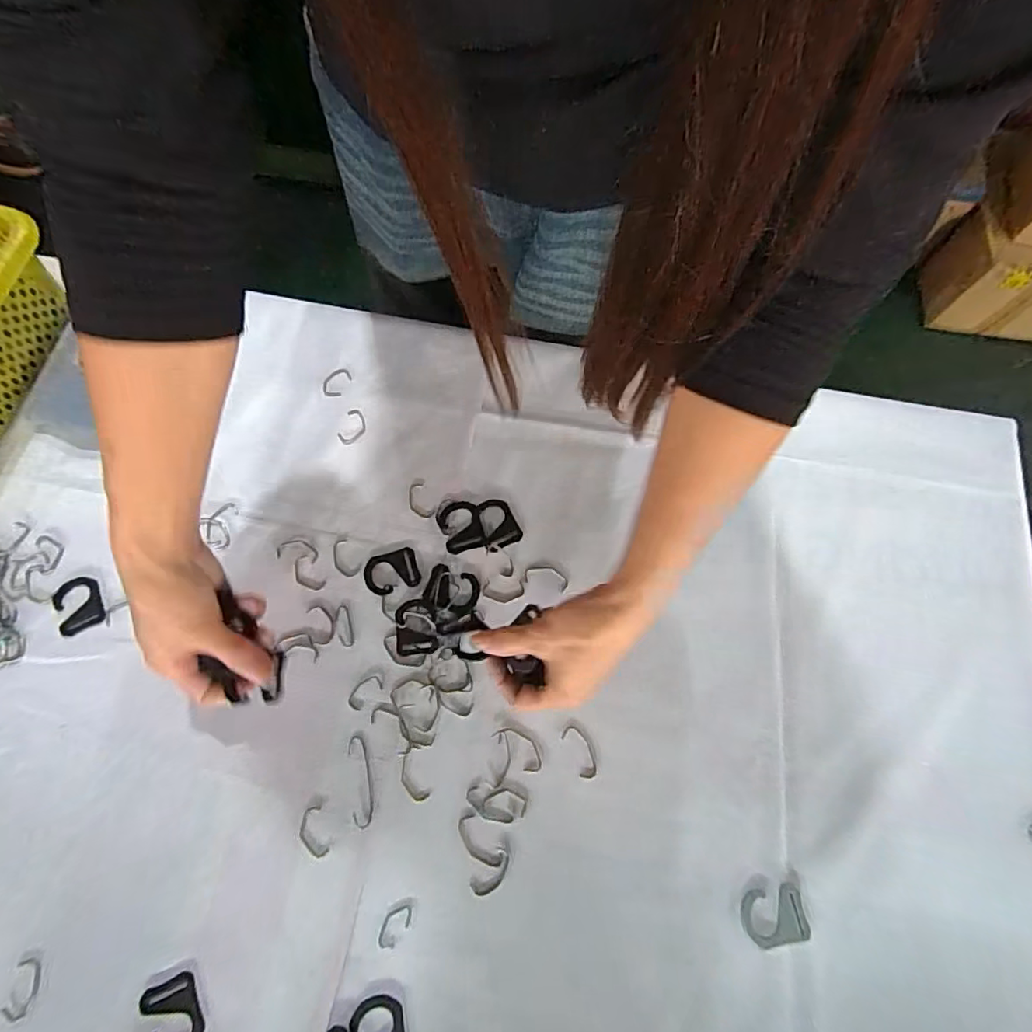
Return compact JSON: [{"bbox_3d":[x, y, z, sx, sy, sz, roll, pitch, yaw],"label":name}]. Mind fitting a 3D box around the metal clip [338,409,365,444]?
[{"bbox_3d":[-0.149,-0.081,0.486,0.021,0.004,0.035,16,71,4],"label":"metal clip"}]

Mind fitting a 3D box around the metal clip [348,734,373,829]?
[{"bbox_3d":[-0.115,0.196,0.392,0.015,0.004,0.062,-10,71,-5],"label":"metal clip"}]

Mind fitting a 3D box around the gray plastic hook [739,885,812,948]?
[{"bbox_3d":[0.179,0.278,0.368,0.044,0.004,0.034,-7,71,-4],"label":"gray plastic hook"}]

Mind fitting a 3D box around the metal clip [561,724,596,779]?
[{"bbox_3d":[0.049,0.178,0.401,0.017,0.004,0.039,-23,73,-9],"label":"metal clip"}]

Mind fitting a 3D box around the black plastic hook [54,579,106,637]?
[{"bbox_3d":[-0.353,0.072,0.429,0.034,0.004,0.045,-23,73,-9],"label":"black plastic hook"}]

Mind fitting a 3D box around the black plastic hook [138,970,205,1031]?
[{"bbox_3d":[-0.223,0.327,0.345,0.035,0.004,0.045,-23,73,-9],"label":"black plastic hook"}]

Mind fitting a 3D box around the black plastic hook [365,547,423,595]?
[{"bbox_3d":[-0.104,0.046,0.442,0.044,0.004,0.034,-15,72,-7],"label":"black plastic hook"}]

